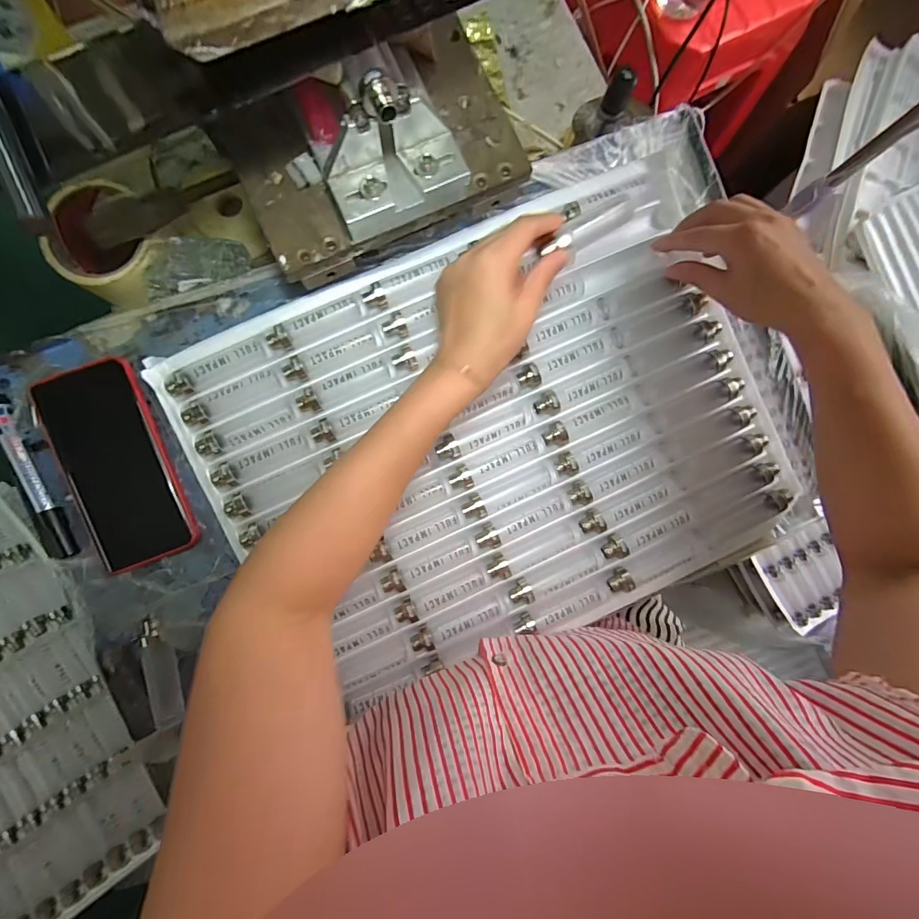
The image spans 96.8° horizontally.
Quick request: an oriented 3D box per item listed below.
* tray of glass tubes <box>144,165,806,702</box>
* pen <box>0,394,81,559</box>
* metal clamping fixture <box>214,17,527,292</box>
[{"bbox_3d":[0.042,-0.026,0.342,0.477,0.019,0.341,-24,91,-4],"label":"tray of glass tubes"},{"bbox_3d":[-0.332,0.011,0.316,0.015,0.017,0.139,-25,91,-4],"label":"pen"},{"bbox_3d":[-0.060,-0.225,0.283,0.195,0.110,0.122,-26,91,-4],"label":"metal clamping fixture"}]

